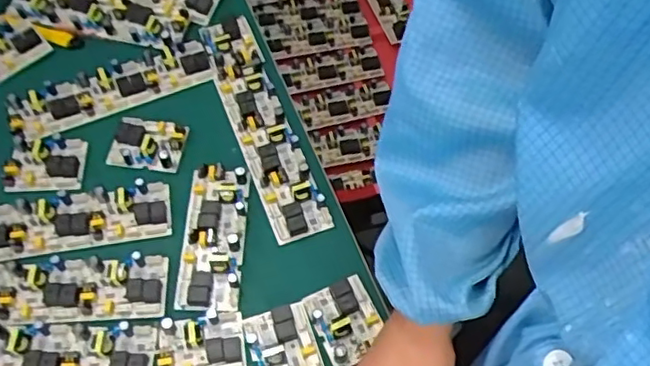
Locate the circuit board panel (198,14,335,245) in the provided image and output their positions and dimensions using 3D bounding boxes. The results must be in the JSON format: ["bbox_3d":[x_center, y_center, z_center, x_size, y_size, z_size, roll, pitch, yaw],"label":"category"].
[{"bbox_3d":[-0.078,-0.080,0.729,0.062,0.020,0.327,-18,61,-9],"label":"circuit board panel"}]

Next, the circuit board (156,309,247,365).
[{"bbox_3d":[-0.118,0.153,0.586,0.081,0.026,0.063,-8,60,-4],"label":"circuit board"}]

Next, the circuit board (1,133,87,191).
[{"bbox_3d":[-0.312,-0.027,0.696,0.082,0.012,0.069,-3,60,-1],"label":"circuit board"}]

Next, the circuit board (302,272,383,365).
[{"bbox_3d":[0.022,0.129,0.601,0.061,0.023,0.079,-22,62,-12],"label":"circuit board"}]

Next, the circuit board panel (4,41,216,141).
[{"bbox_3d":[-0.257,-0.117,0.755,0.232,0.021,0.068,-25,63,-13],"label":"circuit board panel"}]

